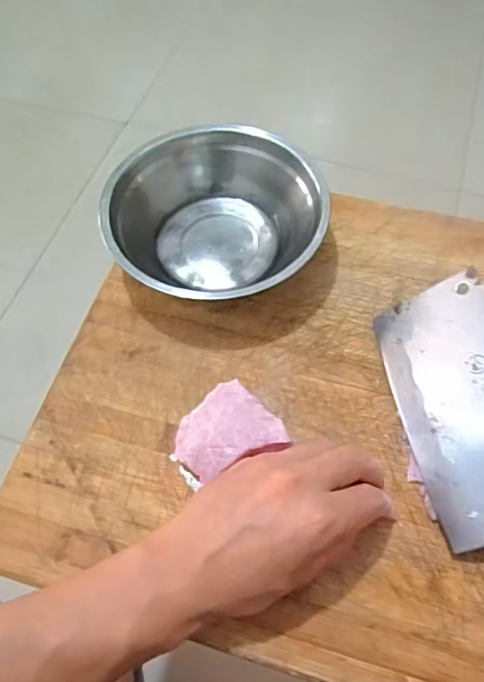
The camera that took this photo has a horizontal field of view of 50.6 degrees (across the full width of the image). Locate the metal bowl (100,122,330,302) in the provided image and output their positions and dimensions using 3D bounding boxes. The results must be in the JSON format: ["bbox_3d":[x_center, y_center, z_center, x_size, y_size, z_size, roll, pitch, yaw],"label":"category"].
[{"bbox_3d":[-0.023,-0.101,0.436,0.182,0.068,0.152,8,62,4],"label":"metal bowl"}]

